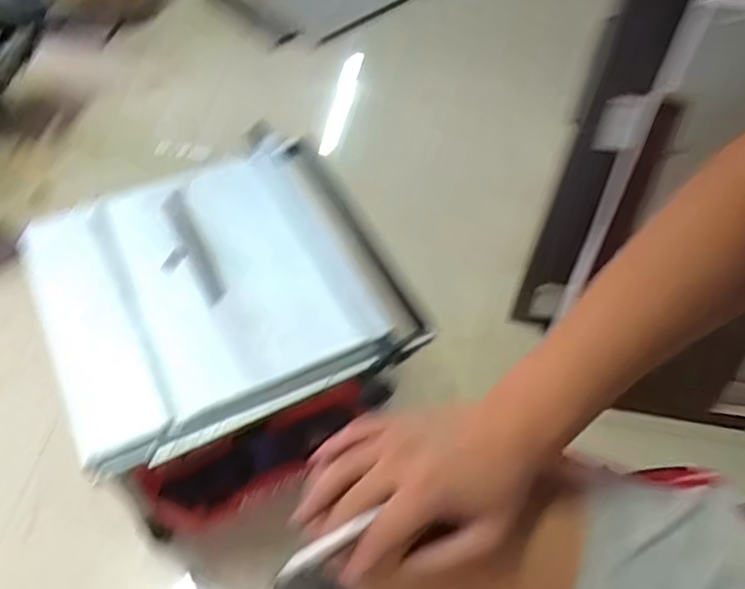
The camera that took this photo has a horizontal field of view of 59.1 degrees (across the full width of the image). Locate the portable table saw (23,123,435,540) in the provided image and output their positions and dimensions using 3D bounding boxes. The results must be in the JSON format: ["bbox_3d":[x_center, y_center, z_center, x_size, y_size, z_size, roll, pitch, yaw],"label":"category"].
[{"bbox_3d":[-0.201,0.057,0.931,0.405,0.272,0.413,-22,58,-17],"label":"portable table saw"}]

